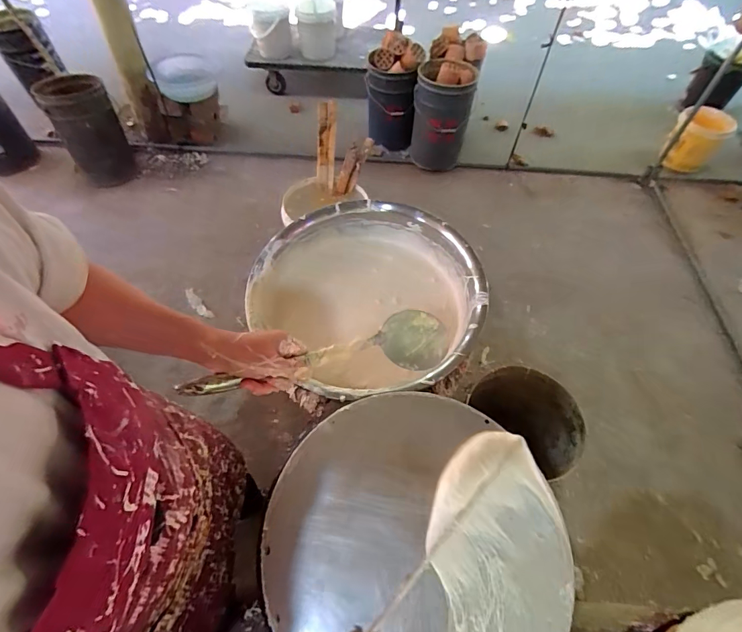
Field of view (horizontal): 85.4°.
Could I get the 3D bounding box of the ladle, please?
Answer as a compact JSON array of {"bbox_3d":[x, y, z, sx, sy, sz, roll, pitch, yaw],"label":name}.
[{"bbox_3d":[-0.058,0.056,0.516,0.339,0.078,0.063,-10,55,-20],"label":"ladle"}]

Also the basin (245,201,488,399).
[{"bbox_3d":[0.006,-0.036,0.947,0.464,0.162,0.485,1,54,-1],"label":"basin"}]

